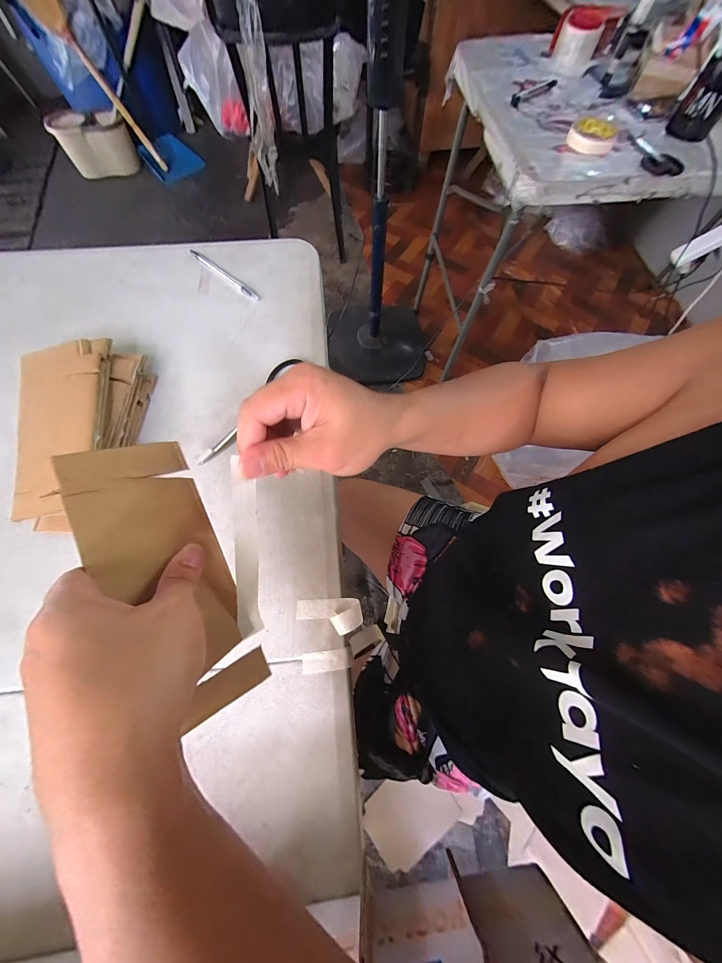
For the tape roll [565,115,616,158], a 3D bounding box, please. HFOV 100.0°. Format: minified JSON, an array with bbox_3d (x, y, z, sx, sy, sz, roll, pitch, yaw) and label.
[{"bbox_3d":[0.449,-0.671,0.588,0.084,0.021,0.084,0,70,0],"label":"tape roll"}]

